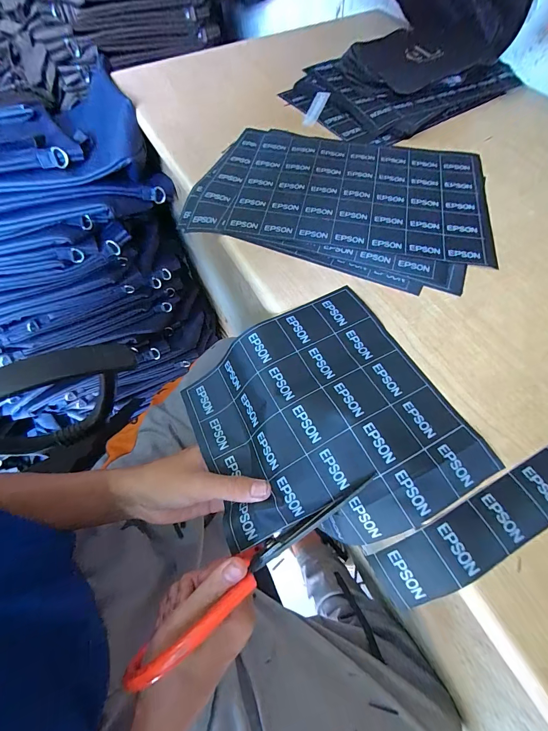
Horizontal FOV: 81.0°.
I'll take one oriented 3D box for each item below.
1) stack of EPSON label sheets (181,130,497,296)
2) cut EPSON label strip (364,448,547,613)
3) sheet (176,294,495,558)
[{"bbox_3d":[0.077,-0.204,0.389,0.342,0.004,0.239,12,63,7],"label":"stack of EPSON label sheets"},{"bbox_3d":[0.166,0.108,0.236,0.200,0.029,0.038,-25,65,-12],"label":"cut EPSON label strip"},{"bbox_3d":[0.036,0.050,0.276,0.191,0.047,0.196,-26,65,-12],"label":"sheet"}]

